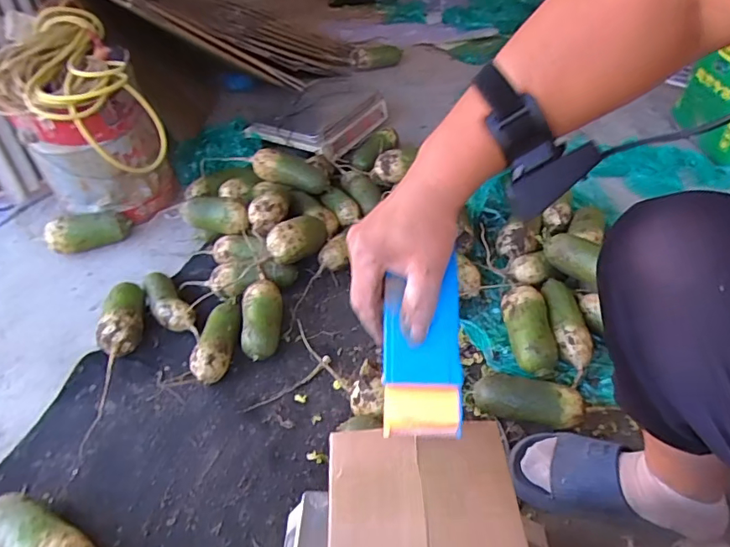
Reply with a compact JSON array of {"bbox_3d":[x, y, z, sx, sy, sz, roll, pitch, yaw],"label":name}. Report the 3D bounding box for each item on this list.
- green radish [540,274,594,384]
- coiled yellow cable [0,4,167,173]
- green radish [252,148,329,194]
[{"bbox_3d":[0.343,0.086,0.844,0.054,0.049,0.195,-3,43,2],"label":"green radish"},{"bbox_3d":[-0.600,-0.347,0.986,0.300,0.255,0.293,-28,48,-24],"label":"coiled yellow cable"},{"bbox_3d":[-0.171,-0.238,1.138,0.179,0.056,0.064,16,39,-21],"label":"green radish"}]

